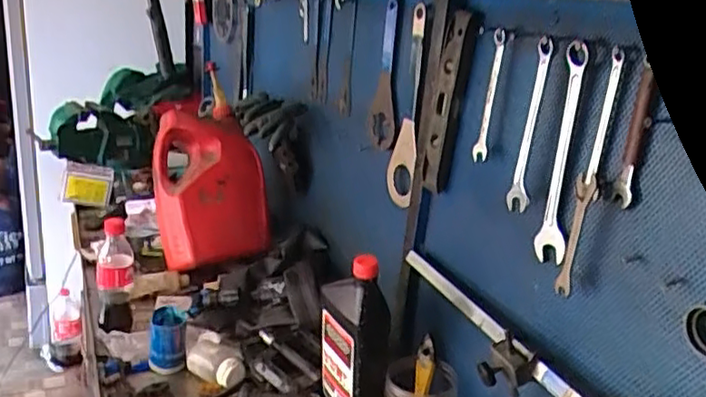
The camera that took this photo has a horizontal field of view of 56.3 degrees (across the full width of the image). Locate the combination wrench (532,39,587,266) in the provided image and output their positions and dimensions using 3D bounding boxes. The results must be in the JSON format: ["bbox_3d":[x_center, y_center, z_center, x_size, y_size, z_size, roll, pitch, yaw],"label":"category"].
[{"bbox_3d":[0.207,-0.040,0.647,0.017,0.213,0.038,2,18,-10],"label":"combination wrench"}]

